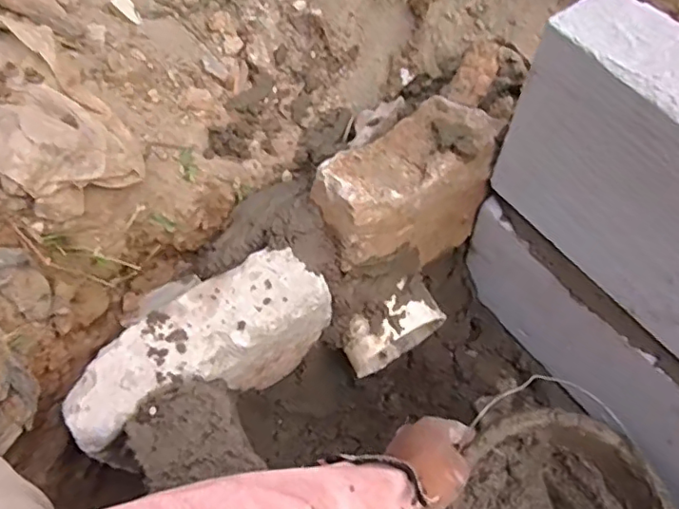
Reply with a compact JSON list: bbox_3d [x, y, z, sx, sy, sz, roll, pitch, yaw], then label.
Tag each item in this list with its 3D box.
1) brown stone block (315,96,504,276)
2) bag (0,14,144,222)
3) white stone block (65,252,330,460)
[{"bbox_3d":[0.065,-0.058,0.576,0.180,0.150,0.089,-29,64,-13],"label":"brown stone block"},{"bbox_3d":[-0.260,-0.123,0.485,0.116,0.048,0.176,-42,96,-30],"label":"bag"},{"bbox_3d":[-0.127,0.108,0.553,0.245,0.156,0.083,-34,65,-16],"label":"white stone block"}]

